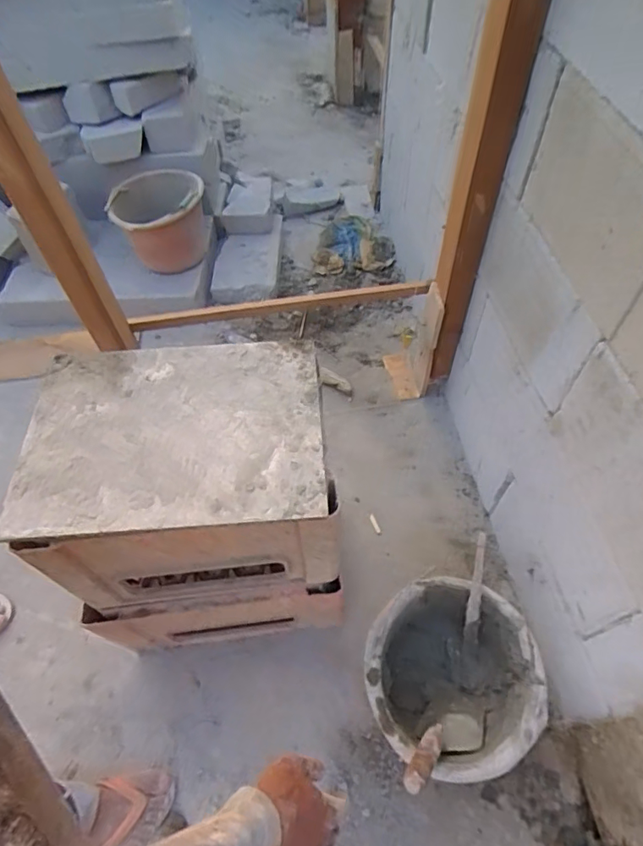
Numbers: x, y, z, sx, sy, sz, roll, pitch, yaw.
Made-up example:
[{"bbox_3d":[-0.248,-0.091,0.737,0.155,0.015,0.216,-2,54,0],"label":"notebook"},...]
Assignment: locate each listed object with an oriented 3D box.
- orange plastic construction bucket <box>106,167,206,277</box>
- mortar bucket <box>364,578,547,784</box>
[{"bbox_3d":[-0.462,-0.579,1.501,0.261,0.249,0.240,-1,56,2],"label":"orange plastic construction bucket"},{"bbox_3d":[0.213,0.440,0.870,0.267,0.181,0.277,-1,56,2],"label":"mortar bucket"}]

